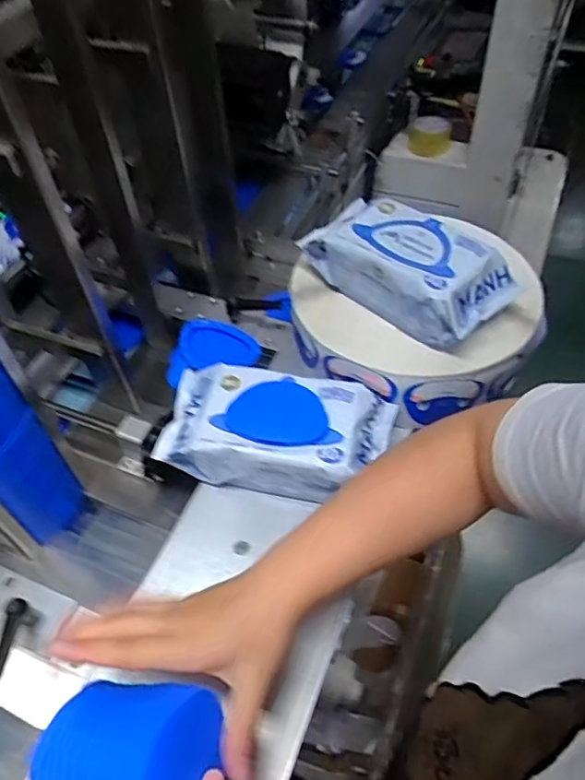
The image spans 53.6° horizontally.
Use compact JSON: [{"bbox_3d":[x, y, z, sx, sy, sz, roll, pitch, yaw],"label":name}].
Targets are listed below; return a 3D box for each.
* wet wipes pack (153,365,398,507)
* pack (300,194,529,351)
[{"bbox_3d":[-0.018,0.043,0.582,0.222,0.078,0.106,7,51,9],"label":"wet wipes pack"},{"bbox_3d":[0.121,-0.134,0.628,0.219,0.071,0.116,33,60,27],"label":"pack"}]

